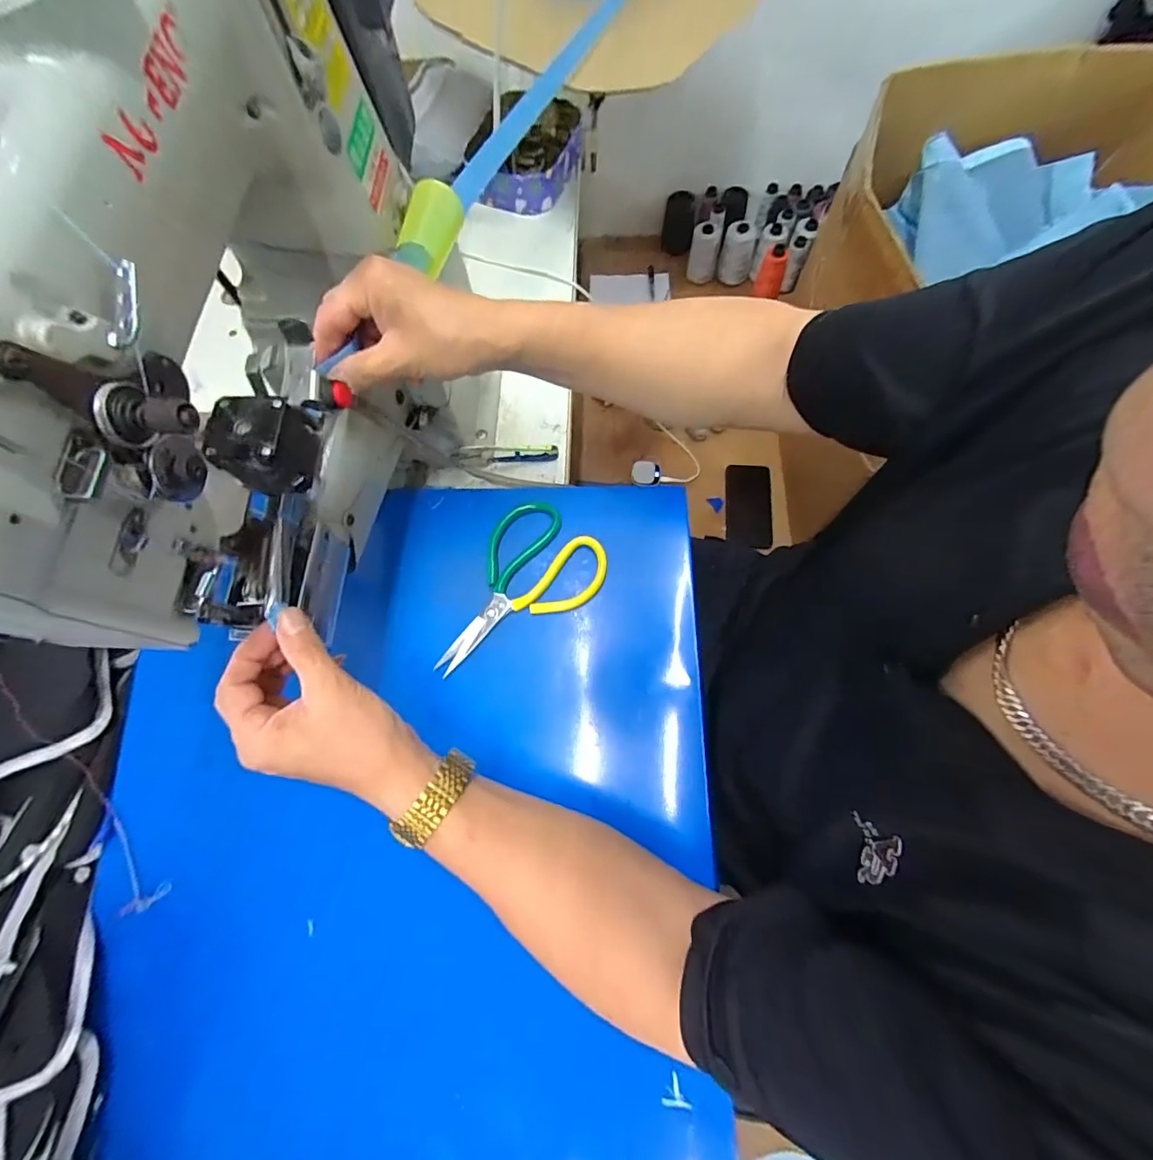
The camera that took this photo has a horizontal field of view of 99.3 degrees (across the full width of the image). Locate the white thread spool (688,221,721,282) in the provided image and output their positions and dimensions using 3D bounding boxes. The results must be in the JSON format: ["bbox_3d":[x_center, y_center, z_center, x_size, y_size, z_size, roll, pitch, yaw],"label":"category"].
[{"bbox_3d":[0.284,-0.729,1.092,0.062,0.107,0.054,10,71,6],"label":"white thread spool"}]

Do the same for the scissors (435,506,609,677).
[{"bbox_3d":[-0.062,0.016,0.482,0.113,0.022,0.188,38,76,14],"label":"scissors"}]

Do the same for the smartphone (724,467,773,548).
[{"bbox_3d":[0.332,-0.141,0.941,0.085,0.012,0.155,-2,98,12],"label":"smartphone"}]

